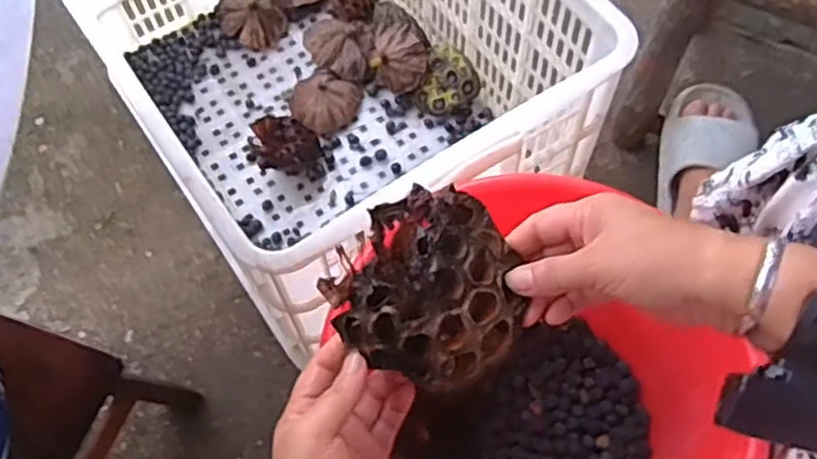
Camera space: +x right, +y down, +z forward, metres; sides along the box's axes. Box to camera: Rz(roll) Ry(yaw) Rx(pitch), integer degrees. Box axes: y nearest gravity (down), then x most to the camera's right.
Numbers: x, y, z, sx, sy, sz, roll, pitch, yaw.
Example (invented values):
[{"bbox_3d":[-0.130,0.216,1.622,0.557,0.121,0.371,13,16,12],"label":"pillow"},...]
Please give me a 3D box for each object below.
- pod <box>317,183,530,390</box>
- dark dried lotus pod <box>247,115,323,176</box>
[{"bbox_3d":[0.015,0.036,0.432,0.102,0.050,0.104,26,66,13],"label":"pod"},{"bbox_3d":[-0.157,-0.104,0.940,0.081,0.043,0.076,-1,63,3],"label":"dark dried lotus pod"}]

